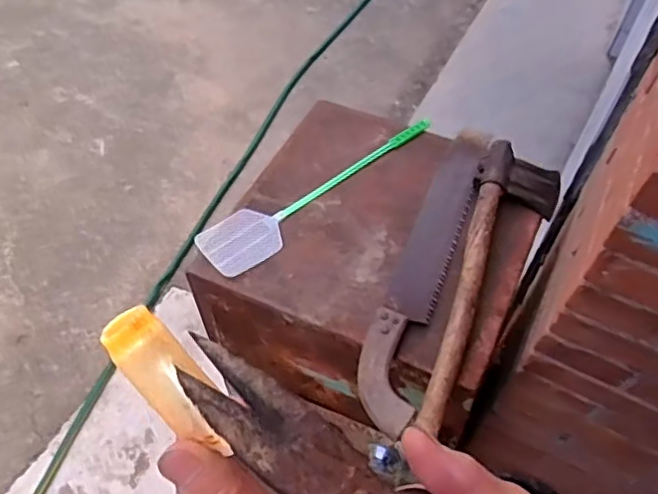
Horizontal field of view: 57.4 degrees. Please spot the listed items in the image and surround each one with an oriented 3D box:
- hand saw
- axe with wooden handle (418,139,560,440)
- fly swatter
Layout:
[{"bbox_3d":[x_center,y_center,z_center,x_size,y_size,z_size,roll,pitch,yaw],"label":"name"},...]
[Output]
[{"bbox_3d":[0.145,0.008,0.873,0.085,0.043,0.549,17,57,11],"label":"hand saw"},{"bbox_3d":[0.223,0.046,0.838,0.120,0.051,0.496,19,57,11],"label":"axe with wooden handle"},{"bbox_3d":[-0.001,-0.097,0.968,0.447,0.014,0.104,-31,62,-20],"label":"fly swatter"}]

